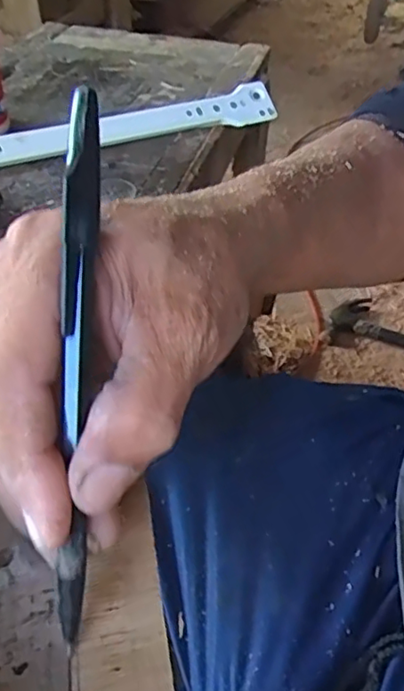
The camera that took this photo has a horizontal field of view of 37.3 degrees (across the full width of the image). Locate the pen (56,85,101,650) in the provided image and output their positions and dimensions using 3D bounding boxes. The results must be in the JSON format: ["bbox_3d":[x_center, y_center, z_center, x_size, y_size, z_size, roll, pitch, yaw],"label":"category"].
[{"bbox_3d":[-0.034,0.008,0.163,0.009,0.150,0.005,2,6,-1],"label":"pen"}]

